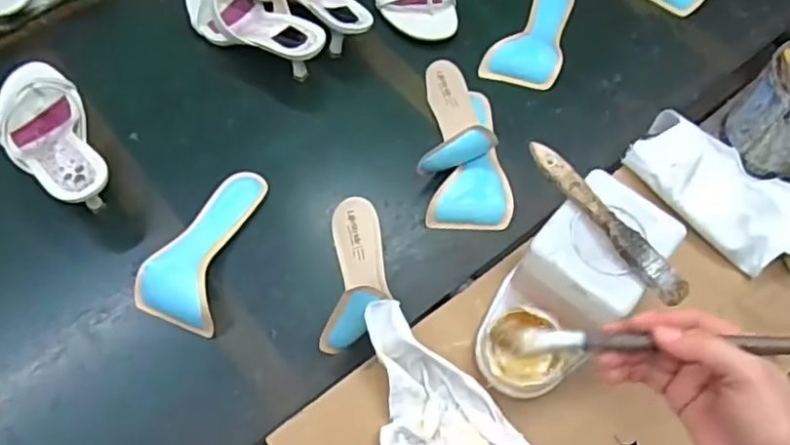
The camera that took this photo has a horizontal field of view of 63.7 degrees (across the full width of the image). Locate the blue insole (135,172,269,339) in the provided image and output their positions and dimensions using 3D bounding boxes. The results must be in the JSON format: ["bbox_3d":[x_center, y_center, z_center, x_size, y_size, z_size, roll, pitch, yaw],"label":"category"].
[{"bbox_3d":[-0.200,0.018,0.664,0.084,0.027,0.186,12,59,10],"label":"blue insole"}]

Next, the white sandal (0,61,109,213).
[{"bbox_3d":[-0.393,-0.097,0.714,0.099,0.061,0.261,-28,62,-14],"label":"white sandal"}]

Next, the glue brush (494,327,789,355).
[{"bbox_3d":[0.202,0.076,0.397,0.270,0.018,0.014,-1,57,11],"label":"glue brush"}]

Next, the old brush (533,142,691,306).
[{"bbox_3d":[0.178,-0.004,0.534,0.023,0.024,0.171,-31,67,-18],"label":"old brush"}]

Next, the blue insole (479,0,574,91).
[{"bbox_3d":[0.190,-0.247,0.815,0.088,0.008,0.191,25,62,17],"label":"blue insole"}]

